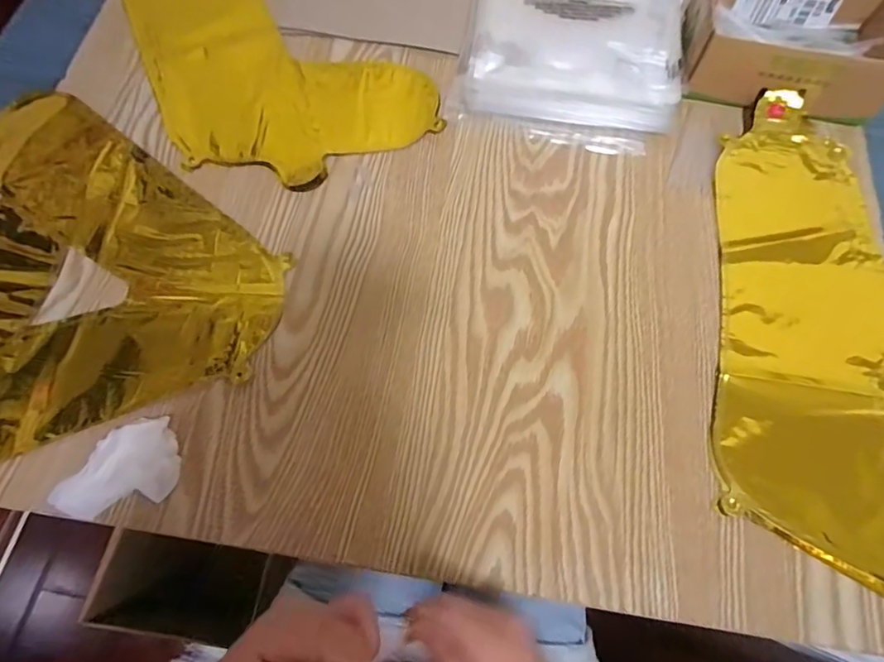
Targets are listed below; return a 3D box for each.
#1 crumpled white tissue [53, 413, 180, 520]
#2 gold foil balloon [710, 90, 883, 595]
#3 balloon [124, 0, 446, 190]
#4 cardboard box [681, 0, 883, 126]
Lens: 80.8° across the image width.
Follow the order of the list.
[{"bbox_3d":[-0.231,0.098,0.370,0.083,0.014,0.056,-14,69,-6],"label":"crumpled white tissue"},{"bbox_3d":[0.329,-0.014,0.433,0.190,0.012,0.428,12,68,4],"label":"gold foil balloon"},{"bbox_3d":[-0.192,-0.311,0.543,0.232,0.010,0.400,-27,70,-11],"label":"balloon"},{"bbox_3d":[0.349,-0.292,0.516,0.198,0.056,0.139,11,68,4],"label":"cardboard box"}]

